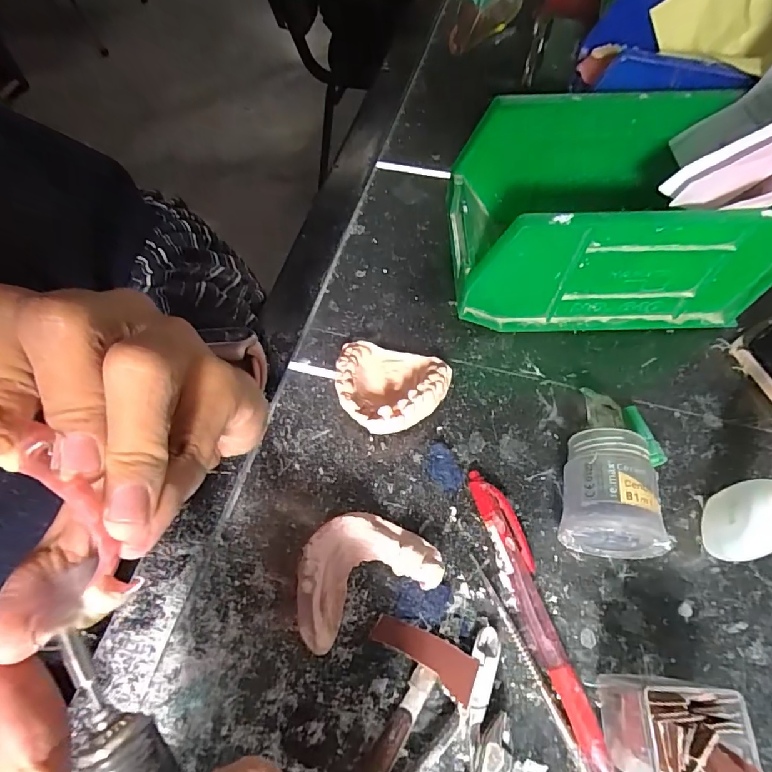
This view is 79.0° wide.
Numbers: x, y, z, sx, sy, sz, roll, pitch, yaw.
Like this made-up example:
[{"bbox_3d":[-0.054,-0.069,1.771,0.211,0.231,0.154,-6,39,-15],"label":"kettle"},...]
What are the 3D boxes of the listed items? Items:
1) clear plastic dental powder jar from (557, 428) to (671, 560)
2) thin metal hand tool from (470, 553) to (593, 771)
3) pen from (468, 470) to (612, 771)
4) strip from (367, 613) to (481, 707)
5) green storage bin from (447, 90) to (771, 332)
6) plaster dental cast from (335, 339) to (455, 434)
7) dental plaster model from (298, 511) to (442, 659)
[{"bbox_3d":[0.105,0.051,0.224,0.042,0.044,0.052,10,63,6],"label":"clear plastic dental powder jar"},{"bbox_3d":[0.076,0.146,0.196,0.005,0.006,0.150,-23,64,-10],"label":"thin metal hand tool"},{"bbox_3d":[0.070,0.103,0.216,0.017,0.011,0.133,-16,63,-7],"label":"pen"},{"bbox_3d":[0.017,0.119,0.209,0.047,0.010,0.017,26,66,14],"label":"strip"},{"bbox_3d":[0.125,-0.097,0.274,0.166,0.090,0.099,-1,63,1],"label":"green storage bin"},{"bbox_3d":[0.001,0.001,0.261,0.061,0.028,0.056,13,64,8],"label":"plaster dental cast"},{"bbox_3d":[-0.012,0.085,0.219,0.067,0.026,0.044,-26,65,-11],"label":"dental plaster model"}]

